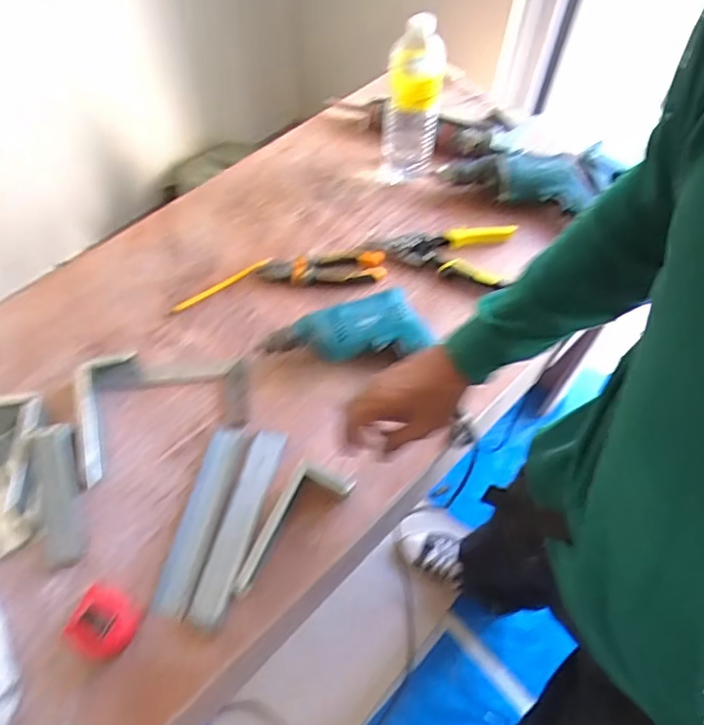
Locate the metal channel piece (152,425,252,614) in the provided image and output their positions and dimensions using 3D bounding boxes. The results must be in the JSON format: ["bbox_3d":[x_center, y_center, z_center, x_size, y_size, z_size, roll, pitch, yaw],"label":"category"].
[{"bbox_3d":[-0.183,0.185,0.720,0.045,0.022,0.227,14,60,7],"label":"metal channel piece"}]

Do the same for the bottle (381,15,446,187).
[{"bbox_3d":[0.092,-0.393,0.905,0.086,0.249,0.102,5,59,2],"label":"bottle"}]

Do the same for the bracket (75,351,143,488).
[{"bbox_3d":[-0.313,0.067,0.760,0.075,0.035,0.169,-8,60,-6],"label":"bracket"}]

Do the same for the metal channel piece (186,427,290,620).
[{"bbox_3d":[-0.135,0.187,0.700,0.045,0.032,0.228,15,60,8],"label":"metal channel piece"}]

